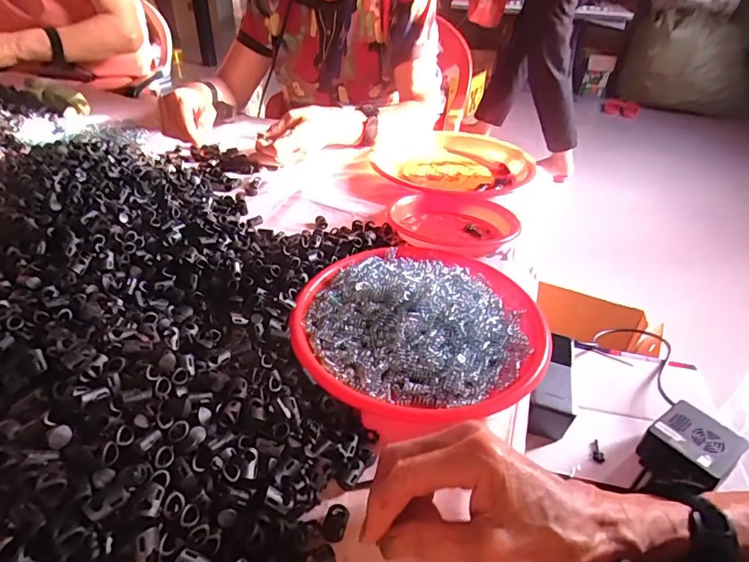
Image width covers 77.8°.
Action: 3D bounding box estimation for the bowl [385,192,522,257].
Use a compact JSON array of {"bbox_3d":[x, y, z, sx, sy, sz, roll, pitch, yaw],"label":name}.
[{"bbox_3d":[0.099,-0.070,0.584,0.164,0.034,0.158,2,37,-1],"label":"bowl"}]

